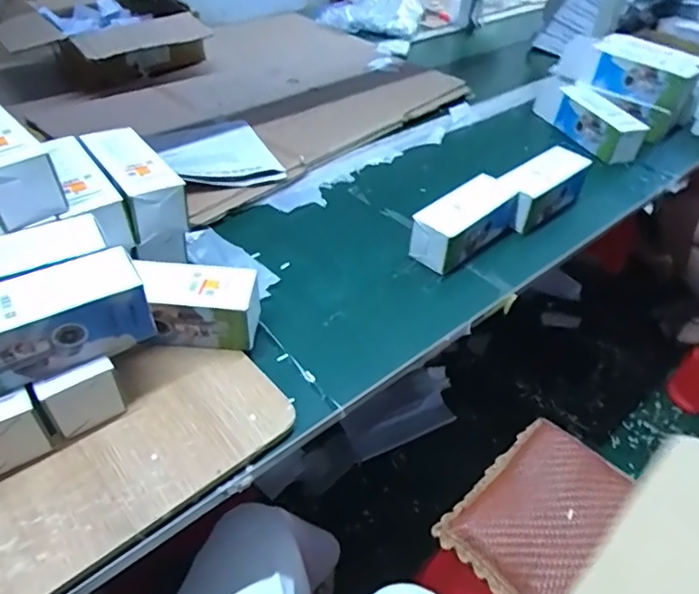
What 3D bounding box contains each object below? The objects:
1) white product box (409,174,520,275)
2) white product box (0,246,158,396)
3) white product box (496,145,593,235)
[{"bbox_3d":[0.174,-0.114,0.833,0.208,0.069,0.074,-31,52,-32],"label":"white product box"},{"bbox_3d":[-0.287,0.024,0.513,0.176,0.080,0.069,-24,49,-28],"label":"white product box"},{"bbox_3d":[0.321,-0.182,0.917,0.191,0.065,0.080,-31,52,-33],"label":"white product box"}]

